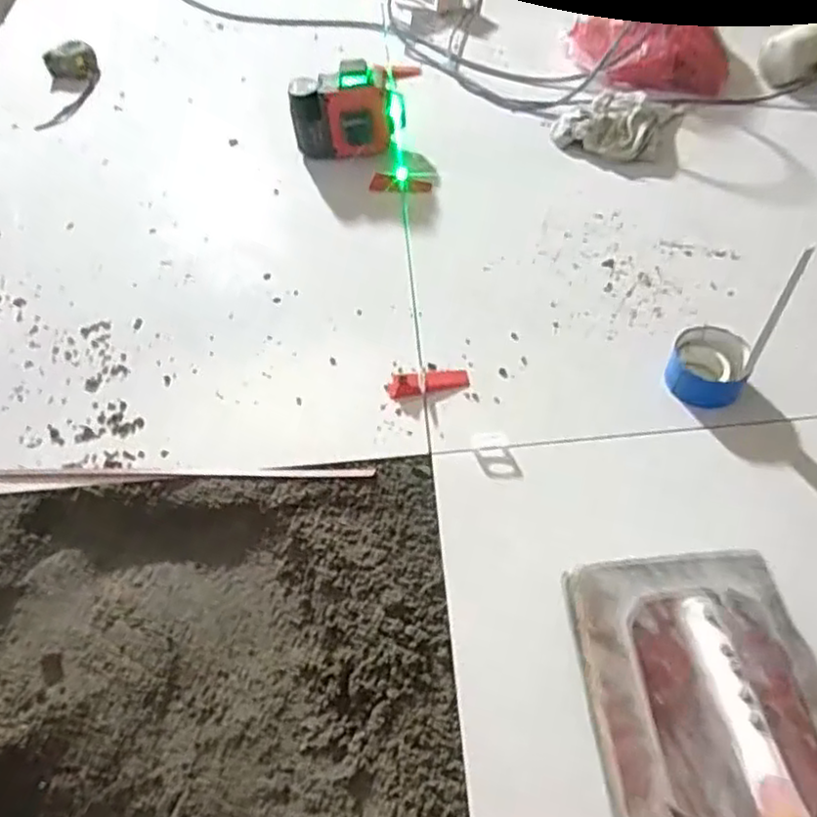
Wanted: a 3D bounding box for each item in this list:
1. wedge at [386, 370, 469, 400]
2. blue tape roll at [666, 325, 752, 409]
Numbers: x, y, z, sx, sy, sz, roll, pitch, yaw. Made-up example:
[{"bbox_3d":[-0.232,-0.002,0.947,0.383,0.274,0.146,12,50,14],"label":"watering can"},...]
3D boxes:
[{"bbox_3d":[0.021,-0.029,0.728,0.086,0.015,0.025,-8,53,-1],"label":"wedge"},{"bbox_3d":[0.303,-0.043,0.698,0.071,0.032,0.089,13,55,14],"label":"blue tape roll"}]

